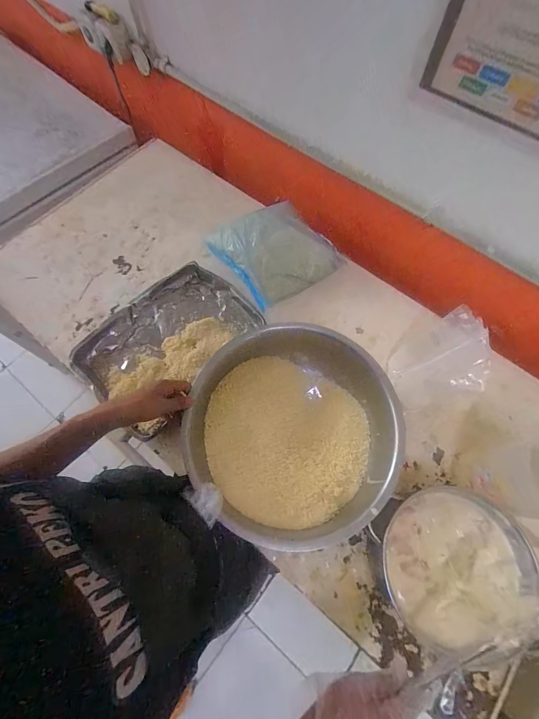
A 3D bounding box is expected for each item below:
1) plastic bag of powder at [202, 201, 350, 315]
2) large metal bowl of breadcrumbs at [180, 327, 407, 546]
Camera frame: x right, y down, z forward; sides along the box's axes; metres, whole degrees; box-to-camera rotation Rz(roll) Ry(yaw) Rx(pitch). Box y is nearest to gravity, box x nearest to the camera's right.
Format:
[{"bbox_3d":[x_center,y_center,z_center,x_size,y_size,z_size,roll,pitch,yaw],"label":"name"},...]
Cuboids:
[{"bbox_3d":[0.014,-0.289,0.826,0.249,0.086,0.279,-35,72,-13],"label":"plastic bag of powder"},{"bbox_3d":[0.042,0.127,0.622,0.362,0.122,0.363,0,68,0],"label":"large metal bowl of breadcrumbs"}]

